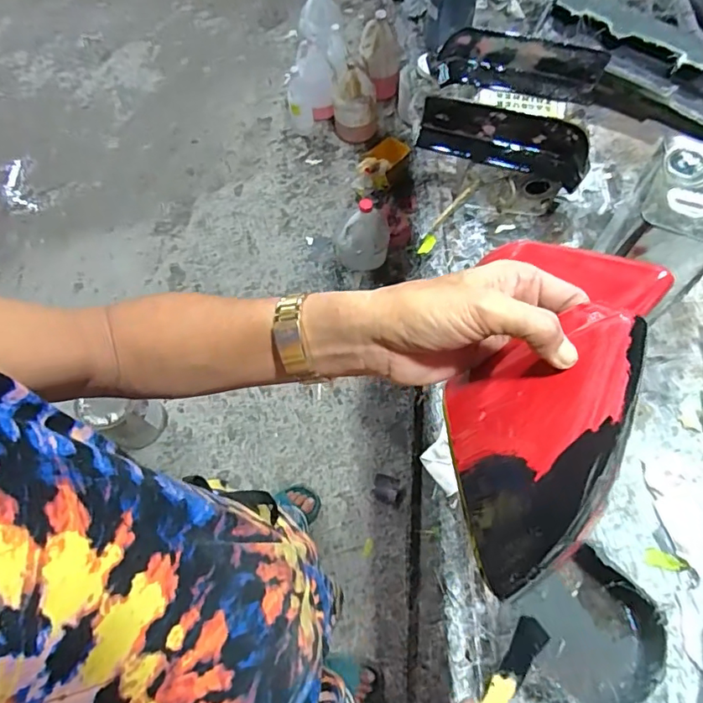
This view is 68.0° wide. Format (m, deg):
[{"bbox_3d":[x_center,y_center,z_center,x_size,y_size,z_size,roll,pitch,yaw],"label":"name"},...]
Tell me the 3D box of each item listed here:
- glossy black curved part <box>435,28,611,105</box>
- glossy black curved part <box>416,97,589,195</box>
[{"bbox_3d":[0.275,-0.469,0.865,0.269,0.080,0.058,11,65,7],"label":"glossy black curved part"},{"bbox_3d":[0.237,-0.326,0.810,0.259,0.084,0.044,15,66,8],"label":"glossy black curved part"}]

